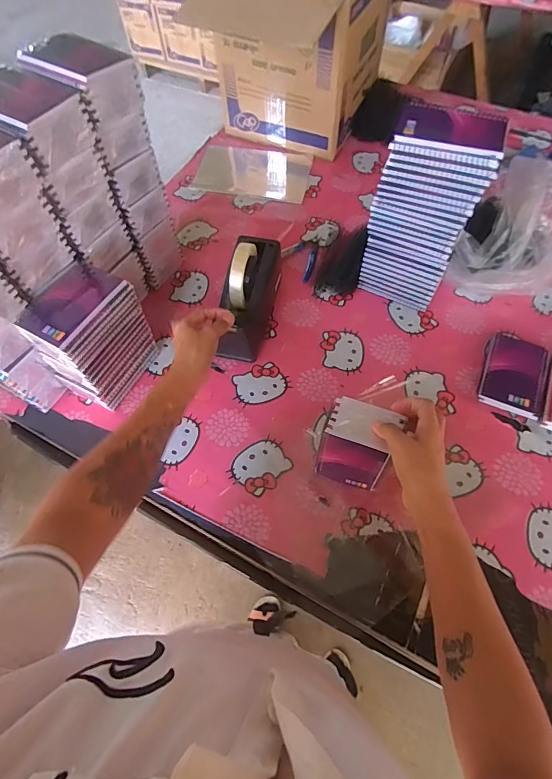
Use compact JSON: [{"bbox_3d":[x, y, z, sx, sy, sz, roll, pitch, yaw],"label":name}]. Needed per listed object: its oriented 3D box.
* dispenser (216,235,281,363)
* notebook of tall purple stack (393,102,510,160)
[{"bbox_3d":[-0.044,-0.160,0.682,0.078,0.130,0.205,8,61,6],"label":"dispenser"},{"bbox_3d":[0.221,-0.329,0.512,0.130,0.014,0.081,18,64,12],"label":"notebook of tall purple stack"}]

